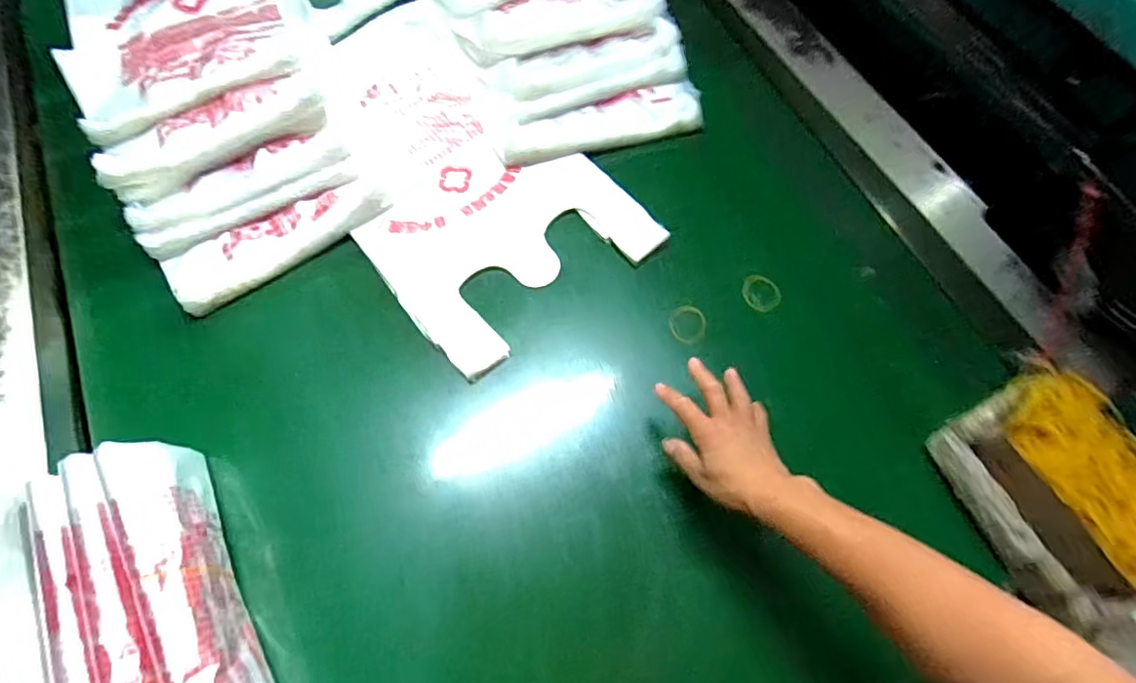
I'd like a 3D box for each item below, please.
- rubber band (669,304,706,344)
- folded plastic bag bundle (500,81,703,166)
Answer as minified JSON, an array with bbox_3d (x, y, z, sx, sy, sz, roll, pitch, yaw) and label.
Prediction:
[{"bbox_3d":[0.140,-0.020,0.656,0.042,0.005,0.050,-16,62,-1],"label":"rubber band"},{"bbox_3d":[0.043,-0.297,0.746,0.269,0.024,0.089,-13,69,-7],"label":"folded plastic bag bundle"}]

